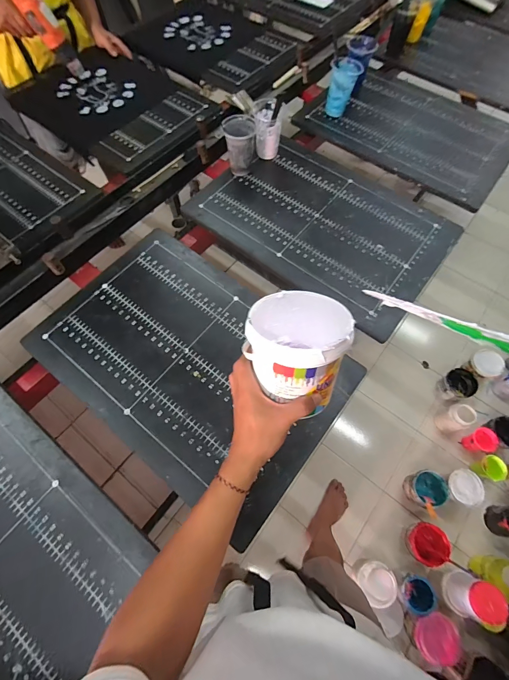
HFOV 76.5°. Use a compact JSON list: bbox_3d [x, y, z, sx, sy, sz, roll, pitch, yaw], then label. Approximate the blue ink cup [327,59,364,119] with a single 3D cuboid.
[{"bbox_3d":[0.254,-0.734,0.955,0.086,0.129,0.074,26,67,9],"label":"blue ink cup"}]

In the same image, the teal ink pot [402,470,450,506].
[{"bbox_3d":[0.652,0.568,1.232,0.123,0.128,0.126,-15,67,-8],"label":"teal ink pot"}]

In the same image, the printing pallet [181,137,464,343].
[{"bbox_3d":[0.185,-0.315,0.819,0.574,0.024,0.432,37,69,13],"label":"printing pallet"}]

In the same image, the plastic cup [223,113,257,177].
[{"bbox_3d":[-0.040,-0.504,0.844,0.078,0.115,0.090,0,66,-2],"label":"plastic cup"}]

